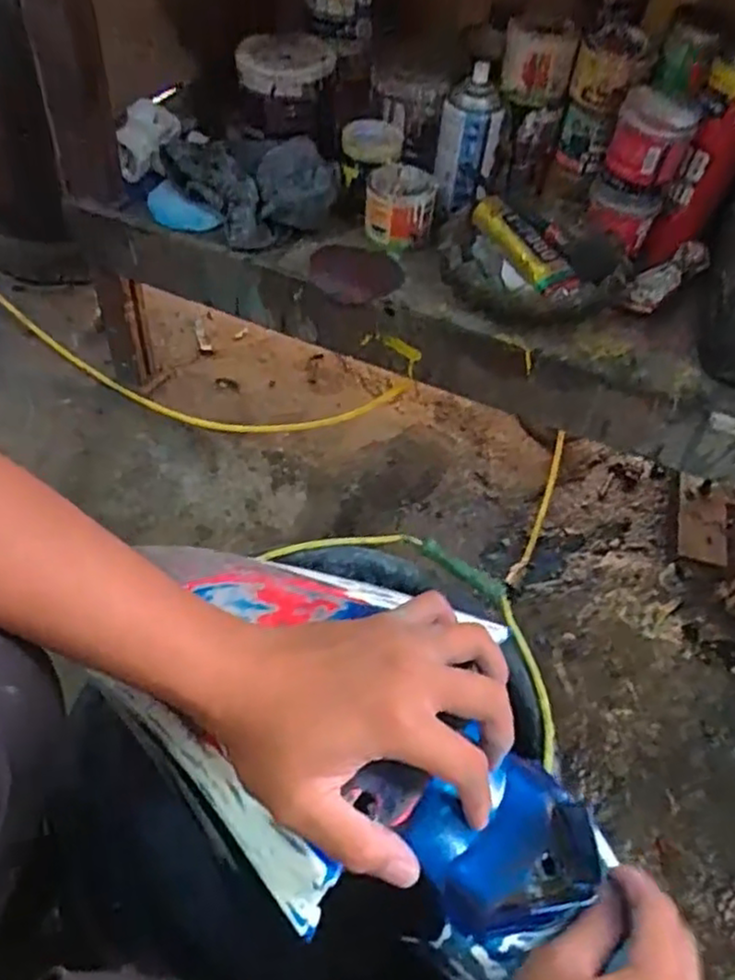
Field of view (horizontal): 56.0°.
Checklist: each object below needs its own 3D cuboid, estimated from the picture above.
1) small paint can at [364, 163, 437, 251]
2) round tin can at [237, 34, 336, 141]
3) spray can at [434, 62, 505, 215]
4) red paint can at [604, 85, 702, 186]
[{"bbox_3d":[0.035,-0.308,0.744,0.070,0.057,0.078,4,52,-1],"label":"small paint can"},{"bbox_3d":[-0.089,-0.442,0.755,0.100,0.072,0.089,-3,53,-6],"label":"round tin can"},{"bbox_3d":[0.107,-0.366,0.738,0.066,0.127,0.054,-11,54,-12],"label":"spray can"},{"bbox_3d":[0.276,-0.345,0.673,0.069,0.066,0.060,17,53,9],"label":"red paint can"}]

